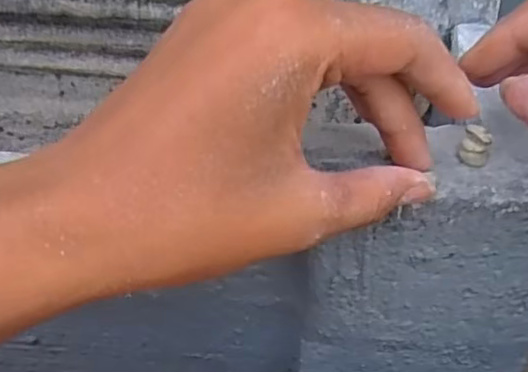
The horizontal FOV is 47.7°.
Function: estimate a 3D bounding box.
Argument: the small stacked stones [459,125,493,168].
[{"bbox_3d":[0.079,-0.015,0.221,0.010,0.013,0.008,16,40,20],"label":"small stacked stones"}]

